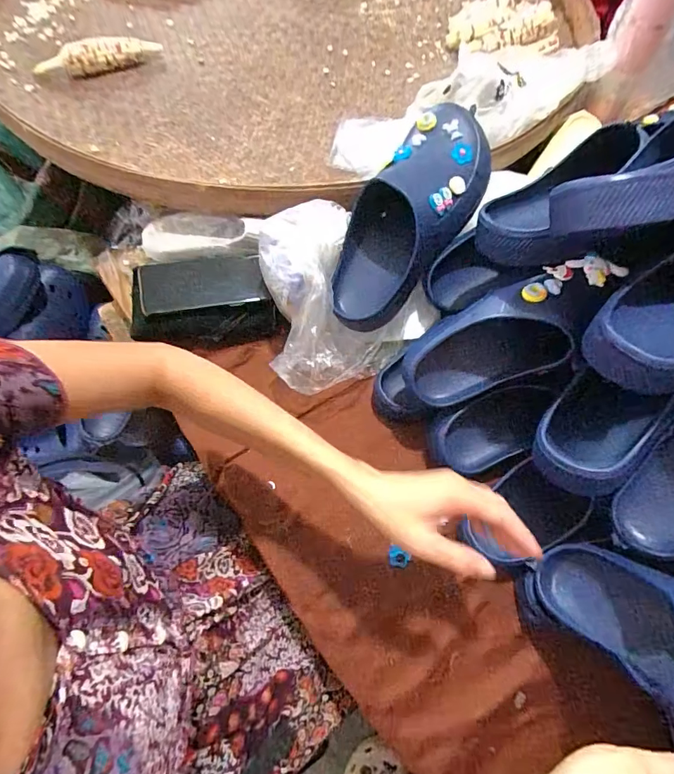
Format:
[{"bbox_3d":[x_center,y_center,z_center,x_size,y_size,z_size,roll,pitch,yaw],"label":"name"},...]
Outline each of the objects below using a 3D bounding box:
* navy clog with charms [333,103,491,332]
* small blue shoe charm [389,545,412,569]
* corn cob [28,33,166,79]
[{"bbox_3d":[0.091,-0.210,0.553,0.113,0.086,0.294,32,95,13],"label":"navy clog with charms"},{"bbox_3d":[0.073,0.197,0.512,0.024,0.005,0.022,3,65,0],"label":"small blue shoe charm"},{"bbox_3d":[-0.444,-0.615,0.821,0.230,0.040,0.041,-17,67,-9],"label":"corn cob"}]

